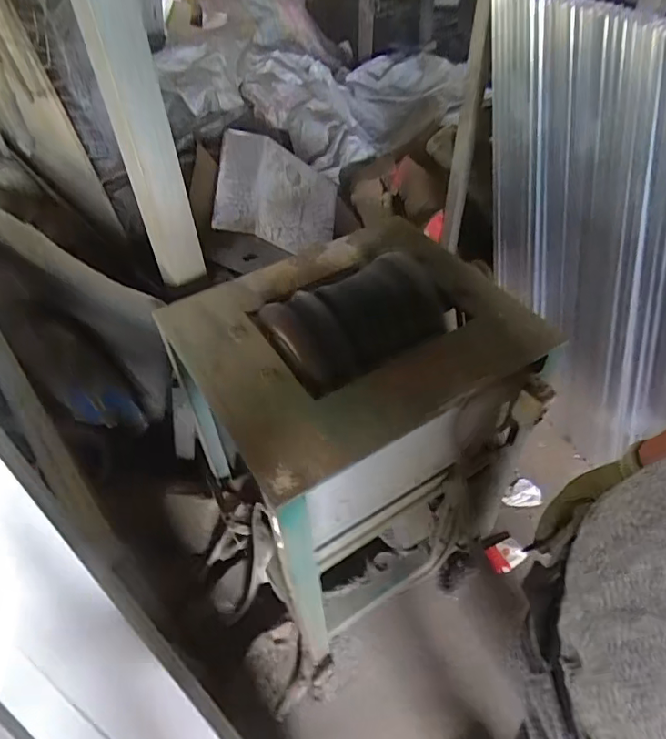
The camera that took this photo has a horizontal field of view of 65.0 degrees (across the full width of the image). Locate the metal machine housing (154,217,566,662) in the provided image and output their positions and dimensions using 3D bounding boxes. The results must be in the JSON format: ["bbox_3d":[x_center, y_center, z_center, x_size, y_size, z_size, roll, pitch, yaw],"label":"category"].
[{"bbox_3d":[0.055,0.169,1.200,0.594,0.768,0.531,-28,52,-22],"label":"metal machine housing"}]

